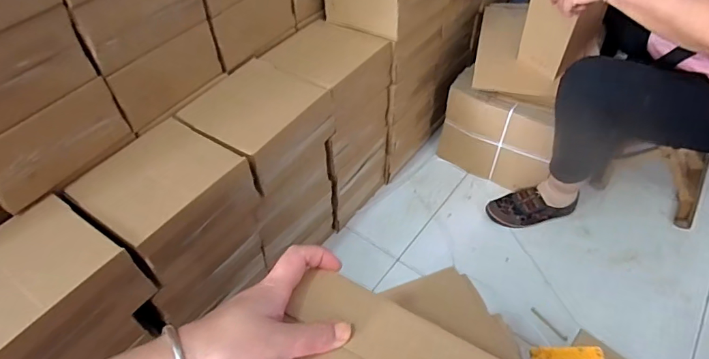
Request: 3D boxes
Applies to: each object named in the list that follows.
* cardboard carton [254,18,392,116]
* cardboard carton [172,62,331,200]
[{"bbox_3d":[-0.054,-0.227,0.903,0.184,0.085,0.201,30,55,24],"label":"cardboard carton"},{"bbox_3d":[-0.173,-0.100,0.804,0.189,0.103,0.209,28,54,22],"label":"cardboard carton"}]

